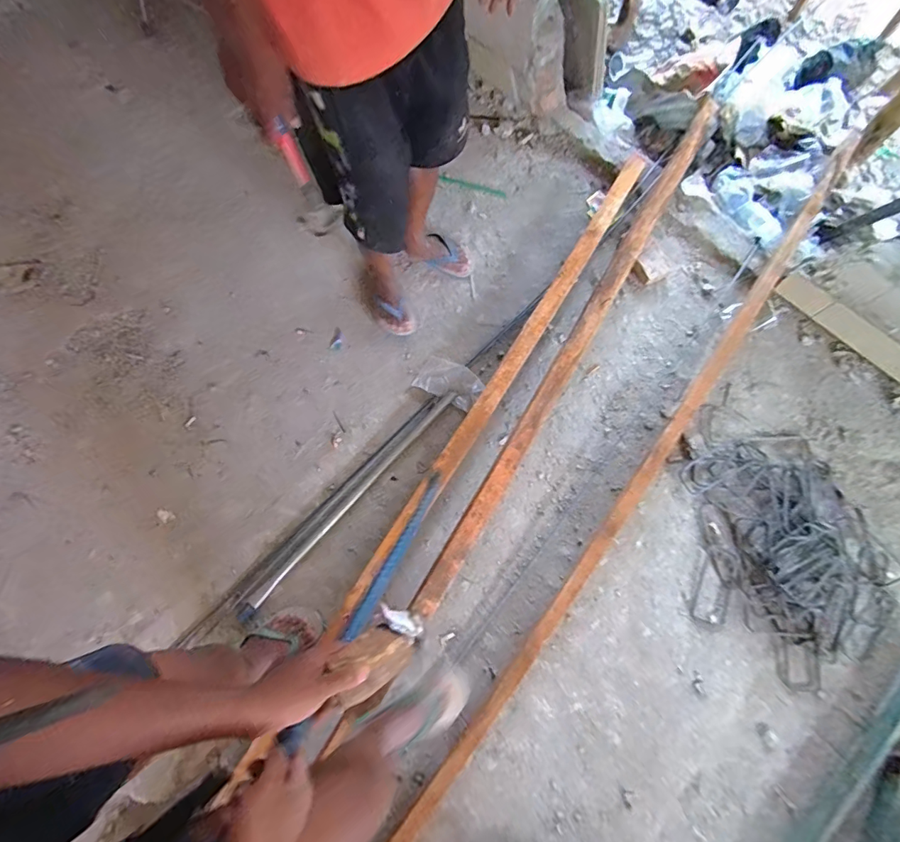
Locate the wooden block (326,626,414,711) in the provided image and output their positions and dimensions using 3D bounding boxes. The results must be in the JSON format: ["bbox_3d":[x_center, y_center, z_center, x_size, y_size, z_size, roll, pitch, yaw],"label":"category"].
[{"bbox_3d":[-0.093,0.292,0.546,0.102,0.019,0.063,-19,81,-37],"label":"wooden block"}]

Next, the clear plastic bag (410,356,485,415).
[{"bbox_3d":[0.001,-0.117,1.336,0.193,0.031,0.123,27,78,7],"label":"clear plastic bag"}]

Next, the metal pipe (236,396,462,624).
[{"bbox_3d":[-0.280,0.218,1.261,0.041,0.027,0.825,41,80,10],"label":"metal pipe"}]

